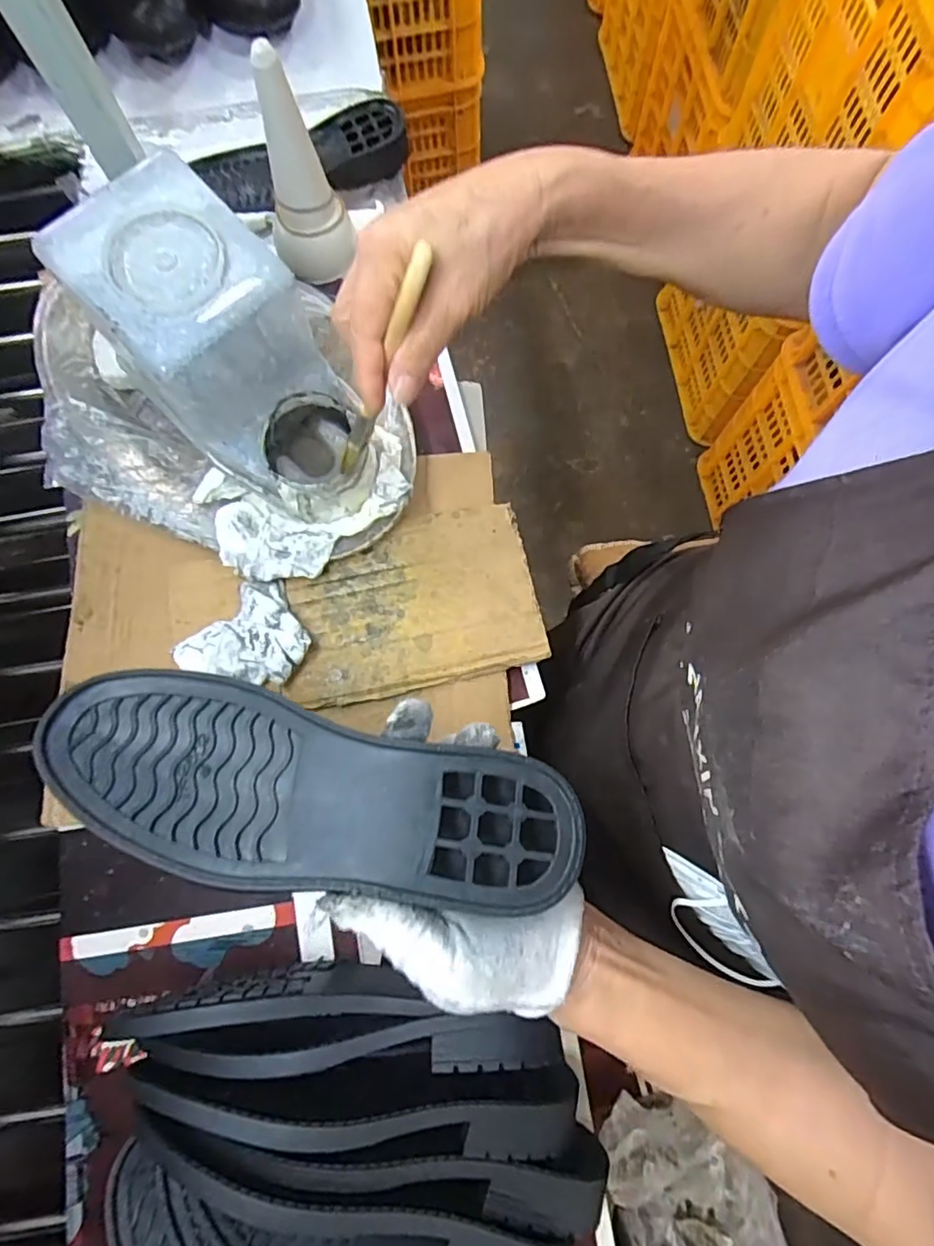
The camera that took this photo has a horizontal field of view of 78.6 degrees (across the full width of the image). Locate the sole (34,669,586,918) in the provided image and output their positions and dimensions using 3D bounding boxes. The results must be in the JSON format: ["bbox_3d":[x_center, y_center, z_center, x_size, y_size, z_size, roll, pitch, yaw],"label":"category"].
[{"bbox_3d":[-0.069,0.074,0.248,0.233,0.029,0.075,11,78,5],"label":"sole"}]

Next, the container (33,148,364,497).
[{"bbox_3d":[-0.142,-0.164,0.361,0.110,0.122,0.176,-42,80,-8],"label":"container"}]

